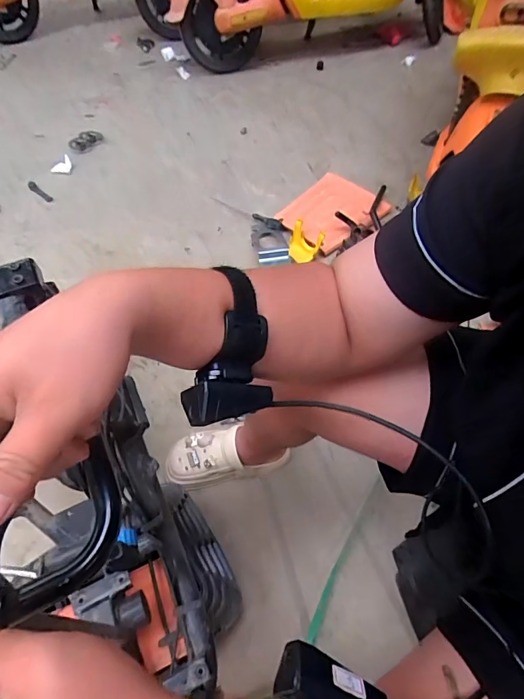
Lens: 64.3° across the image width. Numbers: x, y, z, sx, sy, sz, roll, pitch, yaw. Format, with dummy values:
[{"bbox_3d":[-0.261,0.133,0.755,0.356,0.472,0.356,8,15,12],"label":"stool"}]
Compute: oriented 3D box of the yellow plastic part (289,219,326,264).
[{"bbox_3d":[0.135,-0.322,1.288,0.099,0.068,0.137,11,57,5],"label":"yellow plastic part"}]

